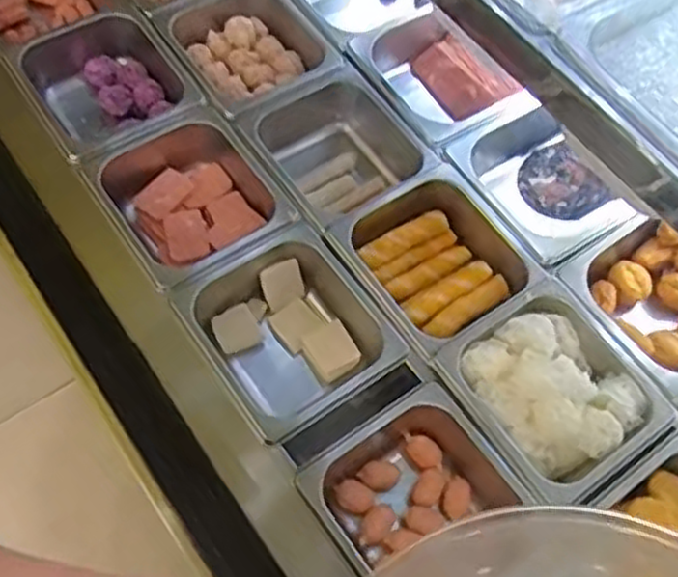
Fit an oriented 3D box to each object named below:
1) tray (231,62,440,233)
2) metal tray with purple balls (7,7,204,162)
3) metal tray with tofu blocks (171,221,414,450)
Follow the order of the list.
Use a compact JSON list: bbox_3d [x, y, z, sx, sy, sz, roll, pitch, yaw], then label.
[{"bbox_3d":[0.004,-0.141,0.821,0.186,0.090,0.172,-32,69,-19],"label":"tray"},{"bbox_3d":[-0.254,-0.215,0.822,0.158,0.064,0.181,-30,68,-18],"label":"metal tray with purple balls"},{"bbox_3d":[-0.046,0.048,0.714,0.148,0.084,0.171,-32,69,-18],"label":"metal tray with tofu blocks"}]

